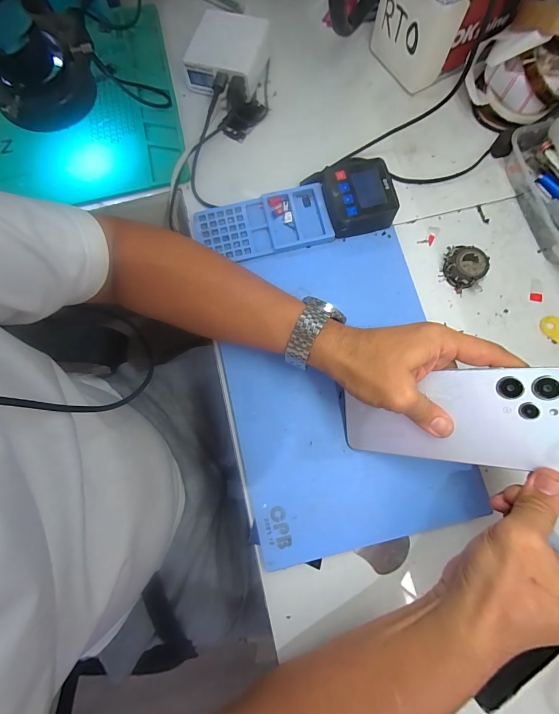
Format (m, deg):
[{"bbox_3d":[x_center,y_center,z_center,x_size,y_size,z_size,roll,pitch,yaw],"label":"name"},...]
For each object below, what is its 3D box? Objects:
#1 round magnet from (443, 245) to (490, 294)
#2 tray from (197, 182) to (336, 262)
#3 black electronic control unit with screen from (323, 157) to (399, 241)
[{"bbox_3d":[0.200,-0.100,0.354,0.039,0.024,0.045,-41,80,-8],"label":"round magnet"},{"bbox_3d":[-0.019,-0.150,0.367,0.147,0.016,0.069,-13,77,-2],"label":"tray"},{"bbox_3d":[0.086,-0.177,0.361,0.071,0.039,0.072,-16,77,-2],"label":"black electronic control unit with screen"}]

